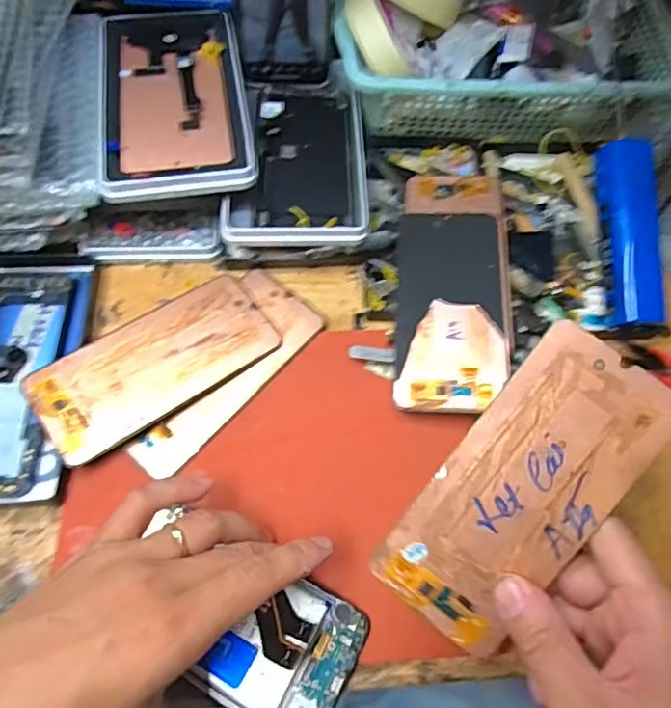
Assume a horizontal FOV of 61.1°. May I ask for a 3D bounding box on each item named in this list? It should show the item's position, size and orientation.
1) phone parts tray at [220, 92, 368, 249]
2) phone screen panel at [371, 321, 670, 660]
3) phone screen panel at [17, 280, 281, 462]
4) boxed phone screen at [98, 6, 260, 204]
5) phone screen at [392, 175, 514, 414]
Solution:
[{"bbox_3d":[-0.029,-0.144,0.425,0.098,0.022,0.148,-1,63,-3],"label":"phone parts tray"},{"bbox_3d":[0.085,0.062,0.260,0.069,0.004,0.149,37,97,10],"label":"phone screen panel"},{"bbox_3d":[-0.115,0.006,0.367,0.149,0.007,0.071,-32,72,-23],"label":"phone screen panel"},{"bbox_3d":[-0.115,-0.187,0.407,0.099,0.014,0.190,-6,64,-6],"label":"boxed phone screen"},{"bbox_3d":[0.081,-0.048,0.387,0.073,0.013,0.183,5,63,0],"label":"phone screen"}]

